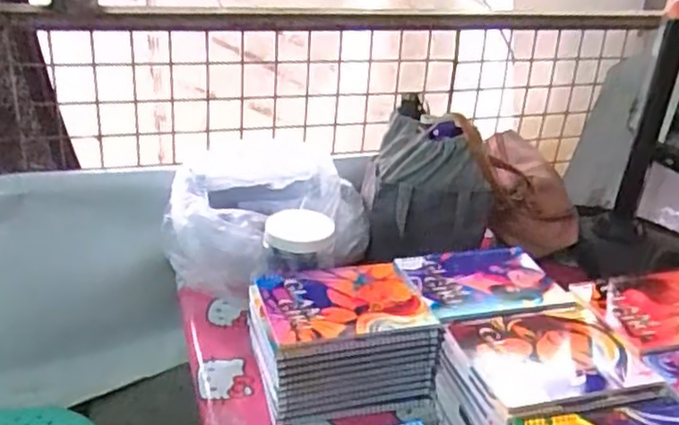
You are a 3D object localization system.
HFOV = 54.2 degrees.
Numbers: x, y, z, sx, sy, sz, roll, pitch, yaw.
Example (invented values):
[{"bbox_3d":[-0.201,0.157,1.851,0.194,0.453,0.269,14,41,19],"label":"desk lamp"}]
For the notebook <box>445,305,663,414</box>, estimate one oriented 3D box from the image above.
[{"bbox_3d":[0.247,0.167,0.775,0.195,0.014,0.153,-5,28,-18],"label":"notebook"}]

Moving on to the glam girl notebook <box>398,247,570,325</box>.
[{"bbox_3d":[0.200,0.093,0.913,0.214,0.013,0.158,-5,28,-19],"label":"glam girl notebook"}]

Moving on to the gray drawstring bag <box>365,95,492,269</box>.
[{"bbox_3d":[0.150,-0.035,1.107,0.198,0.227,0.135,11,27,14],"label":"gray drawstring bag"}]

